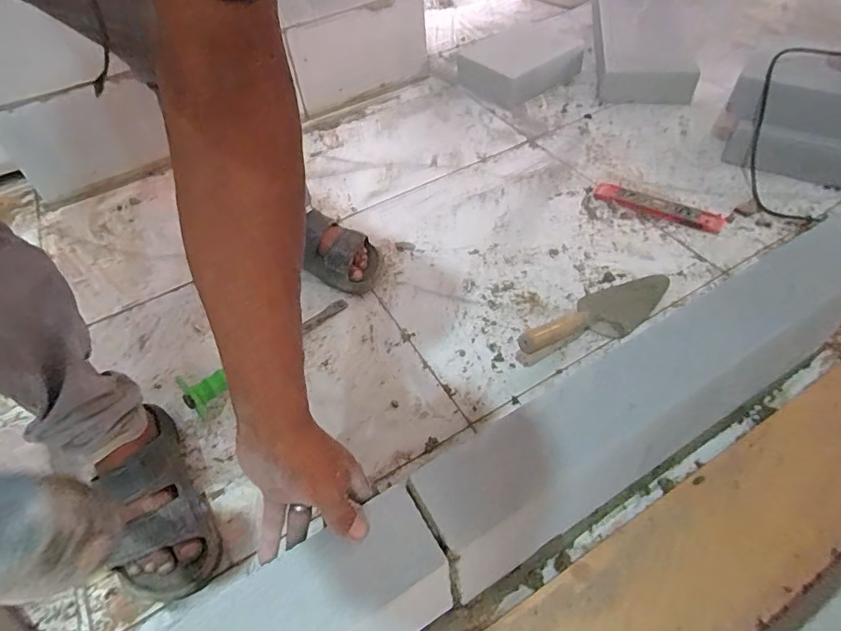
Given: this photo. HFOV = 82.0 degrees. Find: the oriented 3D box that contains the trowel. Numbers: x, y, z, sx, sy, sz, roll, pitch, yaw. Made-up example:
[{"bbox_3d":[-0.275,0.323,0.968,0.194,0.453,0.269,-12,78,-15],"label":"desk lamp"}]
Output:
[{"bbox_3d":[0.263,-0.002,0.728,0.303,0.045,0.092,-19,52,-28],"label":"trowel"}]

